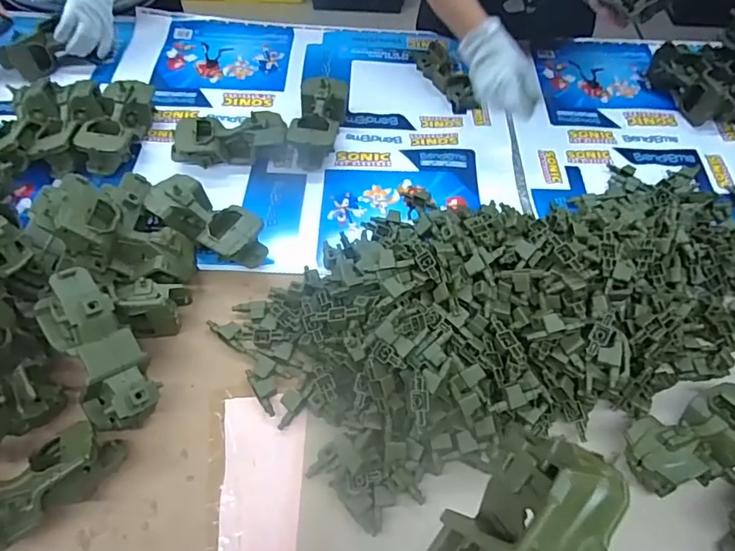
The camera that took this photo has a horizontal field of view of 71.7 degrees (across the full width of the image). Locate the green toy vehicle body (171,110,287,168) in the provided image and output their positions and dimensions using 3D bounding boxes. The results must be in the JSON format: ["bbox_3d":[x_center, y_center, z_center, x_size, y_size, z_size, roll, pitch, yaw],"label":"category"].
[{"bbox_3d":[-0.220,-0.218,0.822,0.175,0.077,0.057,-6,58,-3],"label":"green toy vehicle body"}]

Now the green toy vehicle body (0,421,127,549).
[{"bbox_3d":[-0.358,0.230,0.540,0.184,0.073,0.072,-37,65,-22],"label":"green toy vehicle body"}]

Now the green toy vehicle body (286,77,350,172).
[{"bbox_3d":[-0.081,-0.261,0.851,0.074,0.083,0.168,6,58,5],"label":"green toy vehicle body"}]

